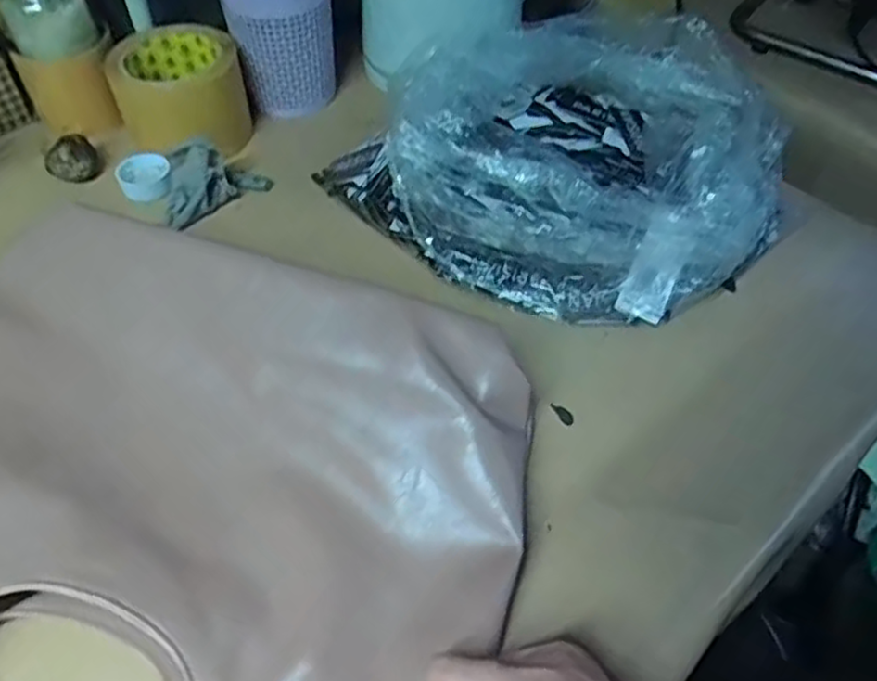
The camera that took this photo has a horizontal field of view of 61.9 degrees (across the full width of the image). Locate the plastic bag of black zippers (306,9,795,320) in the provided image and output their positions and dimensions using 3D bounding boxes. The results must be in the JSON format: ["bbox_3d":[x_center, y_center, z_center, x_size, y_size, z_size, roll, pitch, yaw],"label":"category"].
[{"bbox_3d":[0.091,-0.142,0.528,0.245,0.109,0.284,-35,60,-26],"label":"plastic bag of black zippers"}]

